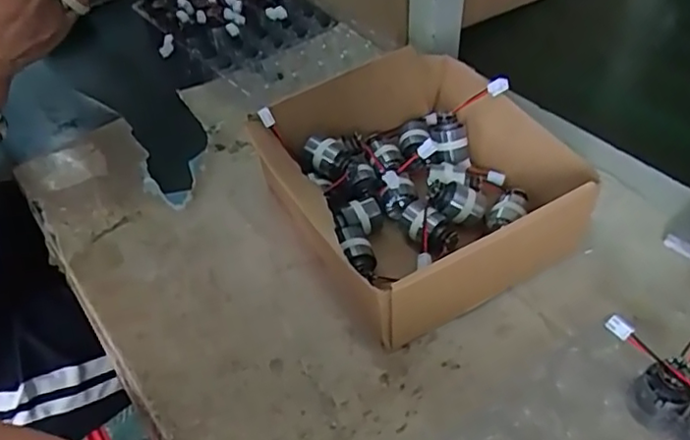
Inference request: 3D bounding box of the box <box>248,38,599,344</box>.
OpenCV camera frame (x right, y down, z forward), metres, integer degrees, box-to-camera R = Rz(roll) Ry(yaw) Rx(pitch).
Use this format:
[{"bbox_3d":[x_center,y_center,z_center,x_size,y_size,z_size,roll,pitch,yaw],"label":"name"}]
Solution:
[{"bbox_3d":[0.062,-0.039,0.485,0.219,0.072,0.224,-25,49,-18],"label":"box"}]

